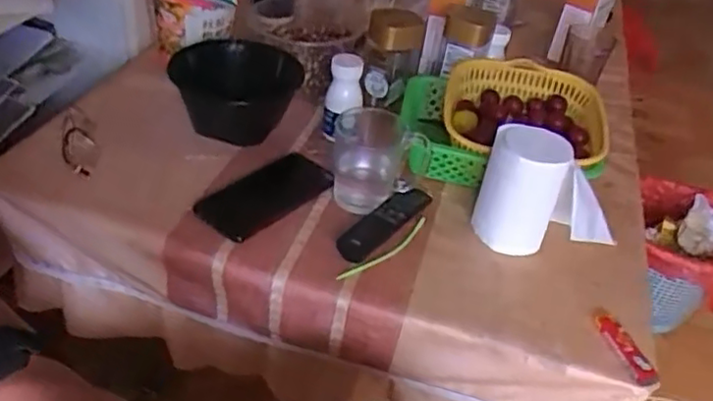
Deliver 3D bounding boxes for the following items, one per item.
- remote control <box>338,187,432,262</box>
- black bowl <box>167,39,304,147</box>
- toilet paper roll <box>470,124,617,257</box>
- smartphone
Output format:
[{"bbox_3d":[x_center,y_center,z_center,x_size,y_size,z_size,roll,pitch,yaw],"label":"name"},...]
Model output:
[{"bbox_3d":[0.033,0.023,0.716,0.043,0.021,0.145,27,43,24],"label":"remote control"},{"bbox_3d":[-0.161,-0.152,0.848,0.134,0.091,0.147,4,39,-3],"label":"black bowl"},{"bbox_3d":[0.213,-0.008,0.702,0.149,0.131,0.082,13,39,9],"label":"toilet paper roll"},{"bbox_3d":[-0.102,-0.009,0.740,0.085,0.010,0.166,32,45,28],"label":"smartphone"}]

